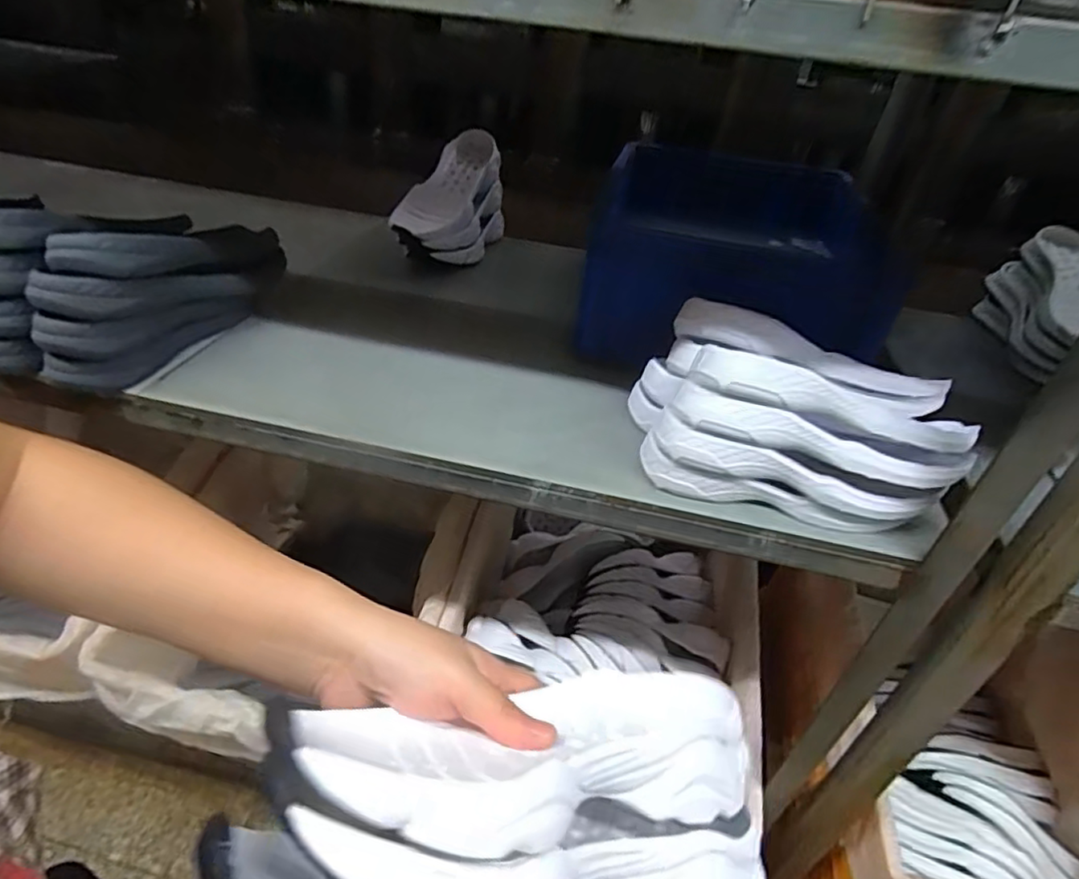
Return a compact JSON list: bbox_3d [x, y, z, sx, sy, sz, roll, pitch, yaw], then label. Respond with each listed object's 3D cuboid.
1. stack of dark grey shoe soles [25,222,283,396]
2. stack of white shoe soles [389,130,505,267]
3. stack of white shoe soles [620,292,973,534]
[{"bbox_3d":[-0.390,-0.174,0.691,0.091,0.152,0.306,18,36,10],"label":"stack of dark grey shoe soles"},{"bbox_3d":[-0.147,-0.381,0.995,0.133,0.167,0.229,14,36,6],"label":"stack of white shoe soles"},{"bbox_3d":[0.231,-0.013,0.571,0.293,0.137,0.134,17,36,10],"label":"stack of white shoe soles"}]

